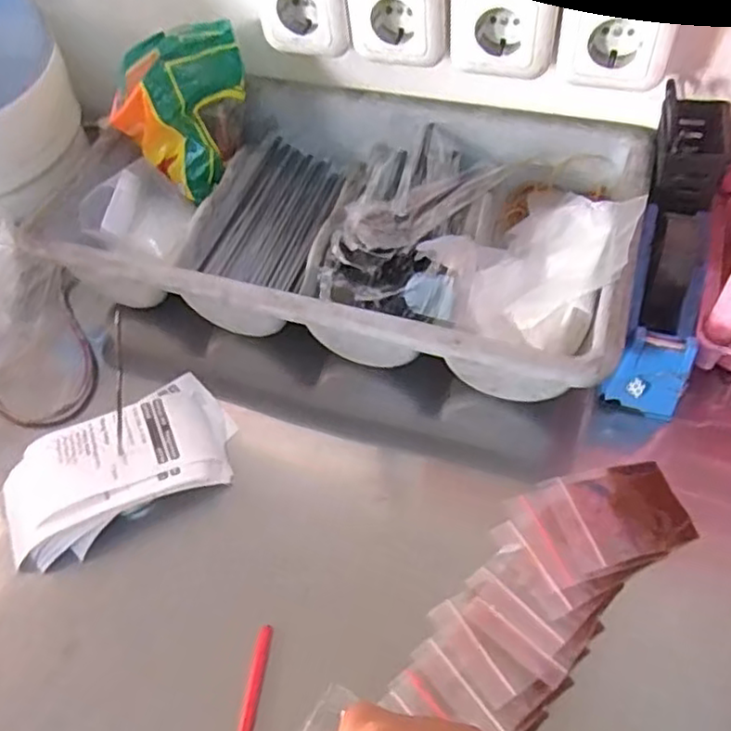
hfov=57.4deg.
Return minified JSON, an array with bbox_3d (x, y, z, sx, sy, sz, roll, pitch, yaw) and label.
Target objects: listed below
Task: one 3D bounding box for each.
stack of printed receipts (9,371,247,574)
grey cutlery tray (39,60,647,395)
[{"bbox_3d":[-0.192,0.081,0.525,0.181,0.042,0.108,-32,59,-16],"label":"stack of printed receipts"},{"bbox_3d":[-0.019,-0.131,0.598,0.481,0.082,0.285,13,58,13],"label":"grey cutlery tray"}]

